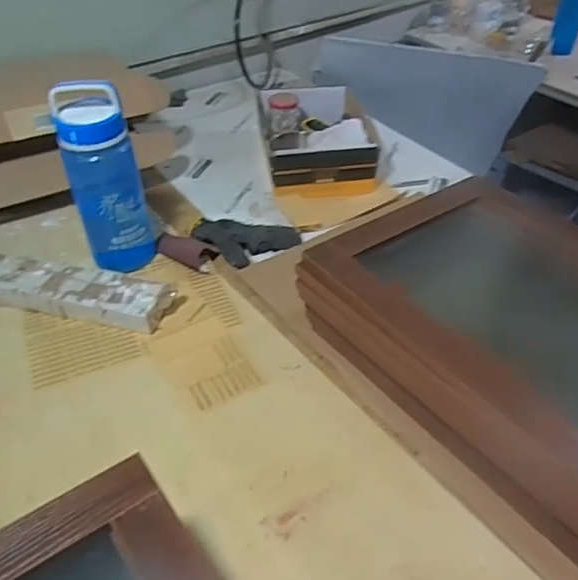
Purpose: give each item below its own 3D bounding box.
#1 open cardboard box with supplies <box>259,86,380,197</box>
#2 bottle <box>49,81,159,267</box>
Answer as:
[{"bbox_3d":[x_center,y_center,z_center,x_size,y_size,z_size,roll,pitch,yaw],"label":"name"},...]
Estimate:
[{"bbox_3d":[0.053,-0.319,1.172,0.235,0.091,0.318,-5,43,-5],"label":"open cardboard box with supplies"},{"bbox_3d":[-0.266,-0.151,0.828,0.097,0.291,0.075,-16,45,-16],"label":"bottle"}]

